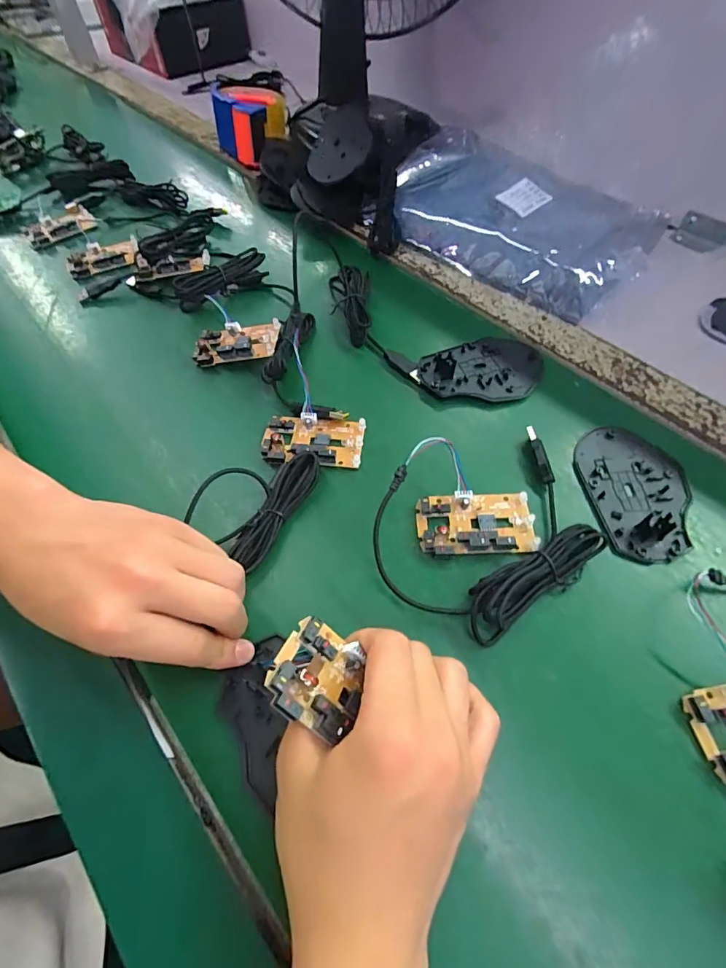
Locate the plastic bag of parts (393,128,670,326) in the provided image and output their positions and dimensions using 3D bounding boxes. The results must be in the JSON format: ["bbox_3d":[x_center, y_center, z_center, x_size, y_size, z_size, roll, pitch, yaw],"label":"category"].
[{"bbox_3d":[0.159,-0.296,0.468,0.275,0.057,0.180,35,64,21],"label":"plastic bag of parts"}]

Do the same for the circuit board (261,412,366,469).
[{"bbox_3d":[-0.038,-0.035,0.337,0.076,0.021,0.047,3,57,3],"label":"circuit board"}]

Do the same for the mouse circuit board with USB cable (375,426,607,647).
[{"bbox_3d":[0.079,0.024,0.279,0.149,0.046,0.132,-15,58,-8],"label":"mouse circuit board with USB cable"}]

